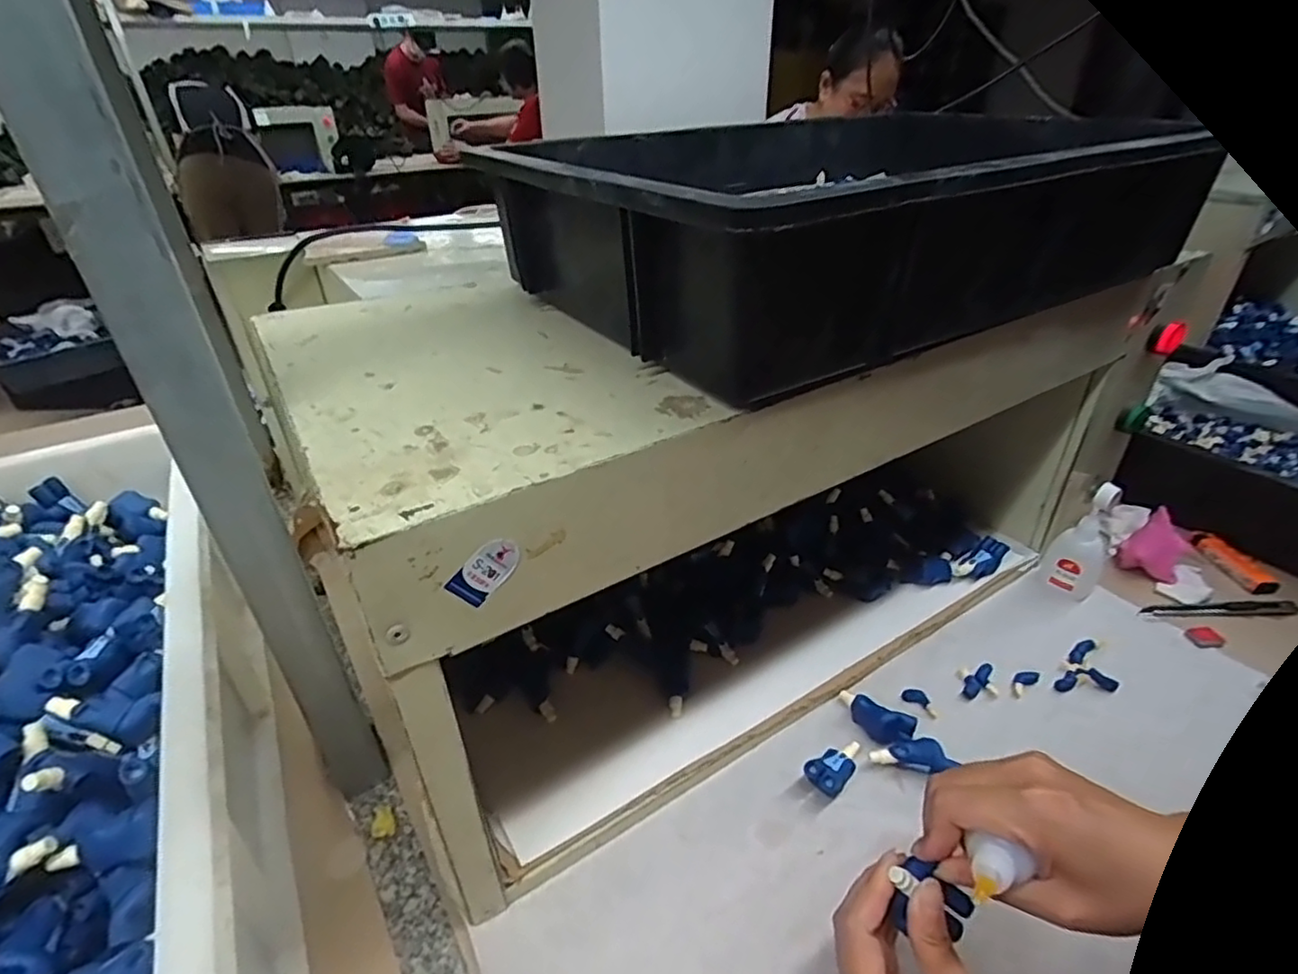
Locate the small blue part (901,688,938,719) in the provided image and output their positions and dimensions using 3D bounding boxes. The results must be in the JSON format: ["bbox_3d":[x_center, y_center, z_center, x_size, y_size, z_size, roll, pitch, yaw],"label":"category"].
[{"bbox_3d":[0.210,0.165,0.493,0.015,0.009,0.027,-27,41,-34],"label":"small blue part"}]

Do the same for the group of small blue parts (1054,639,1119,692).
[{"bbox_3d":[0.354,0.147,0.512,0.037,0.007,0.065,25,41,34],"label":"group of small blue parts"}]

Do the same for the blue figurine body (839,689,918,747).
[{"bbox_3d":[0.164,0.168,0.471,0.023,0.019,0.056,-28,42,-35],"label":"blue figurine body"}]

